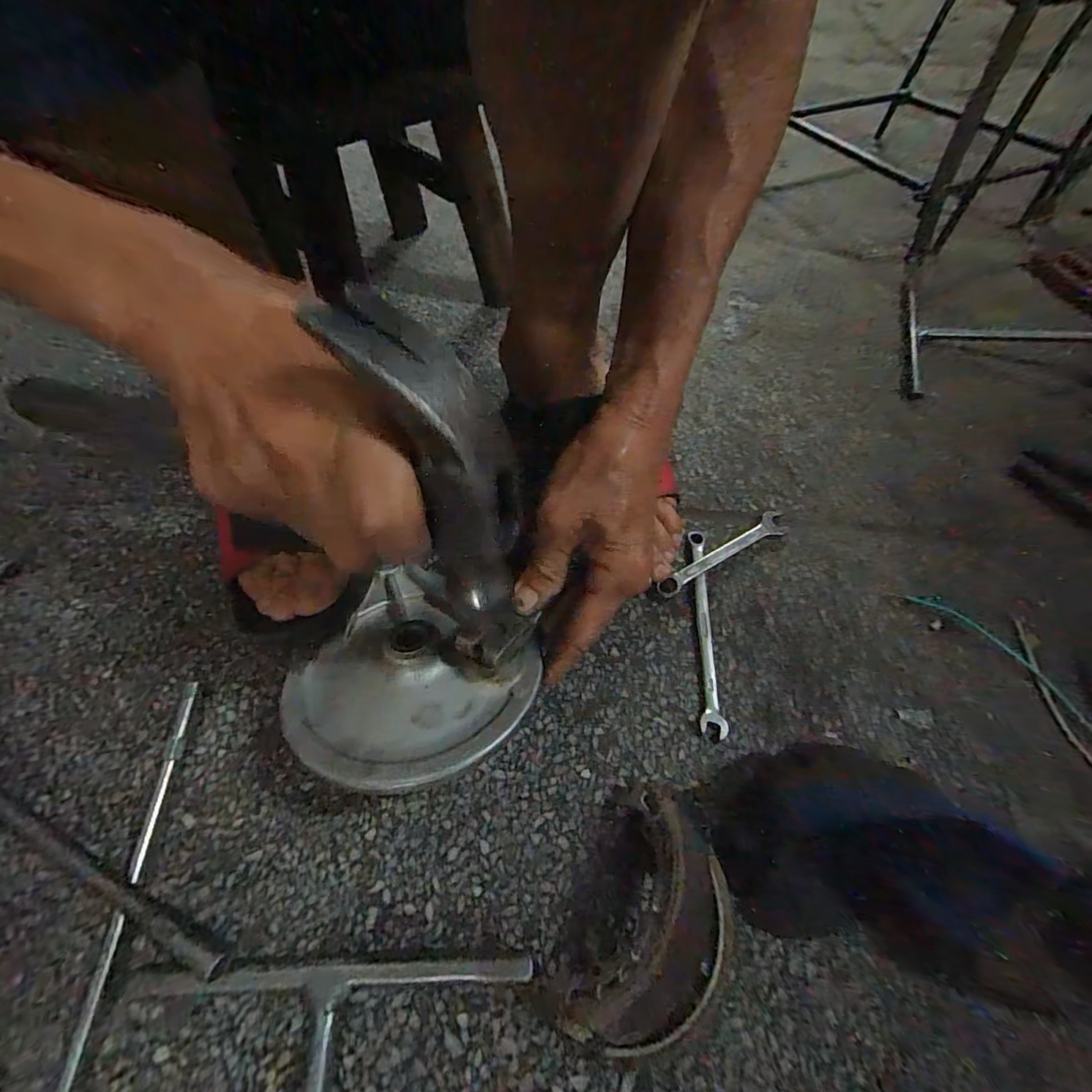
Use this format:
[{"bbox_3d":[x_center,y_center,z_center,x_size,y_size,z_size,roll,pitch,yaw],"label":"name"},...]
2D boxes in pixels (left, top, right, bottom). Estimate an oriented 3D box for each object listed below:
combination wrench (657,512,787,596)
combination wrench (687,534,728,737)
[{"bbox_3d":[0.126,0.003,0.332,0.116,0.013,0.017,-29,63,-17],"label":"combination wrench"},{"bbox_3d":[0.103,0.050,0.308,0.013,0.007,0.135,4,58,3],"label":"combination wrench"}]

